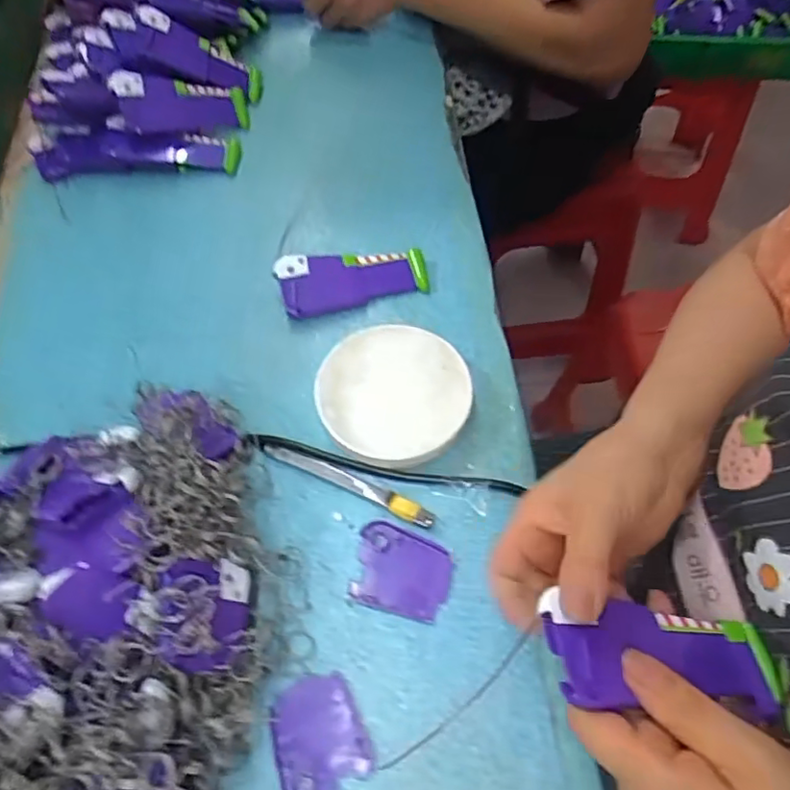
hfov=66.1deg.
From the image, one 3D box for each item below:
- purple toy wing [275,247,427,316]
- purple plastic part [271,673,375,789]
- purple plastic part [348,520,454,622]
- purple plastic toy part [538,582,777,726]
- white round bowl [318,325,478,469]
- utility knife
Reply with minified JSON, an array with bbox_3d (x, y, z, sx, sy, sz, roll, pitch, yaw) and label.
[{"bbox_3d":[-0.034,-0.096,0.490,0.117,0.022,0.046,-14,62,-8],"label":"purple toy wing"},{"bbox_3d":[-0.045,0.194,0.347,0.050,0.008,0.061,-22,63,-12],"label":"purple plastic part"},{"bbox_3d":[0.005,0.112,0.388,0.060,0.007,0.051,14,62,8],"label":"purple plastic part"},{"bbox_3d":[0.128,0.125,0.292,0.119,0.019,0.046,11,59,-16],"label":"purple plastic toy part"},{"bbox_3d":[-0.002,0.000,0.431,0.103,0.029,0.105,0,61,0],"label":"white round bowl"},{"bbox_3d":[-0.033,0.059,0.413,0.127,0.010,0.016,21,63,11],"label":"utility knife"}]

